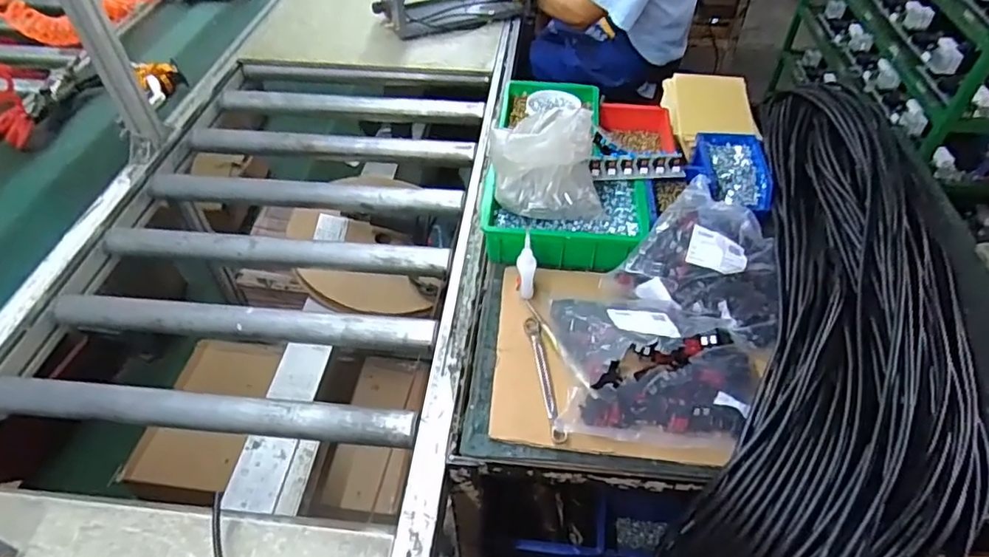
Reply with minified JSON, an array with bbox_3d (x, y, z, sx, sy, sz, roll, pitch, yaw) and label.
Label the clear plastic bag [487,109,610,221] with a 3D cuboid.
[{"bbox_3d":[0.078,-0.174,0.883,0.163,0.112,0.134,-1,47,0],"label":"clear plastic bag"}]

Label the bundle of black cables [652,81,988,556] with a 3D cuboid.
[{"bbox_3d":[0.485,0.129,0.873,0.307,0.308,1.082,17,50,16],"label":"bundle of black cables"}]

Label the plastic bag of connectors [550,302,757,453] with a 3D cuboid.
[{"bbox_3d":[0.198,0.095,0.728,0.242,0.071,0.211,2,47,3],"label":"plastic bag of connectors"}]

